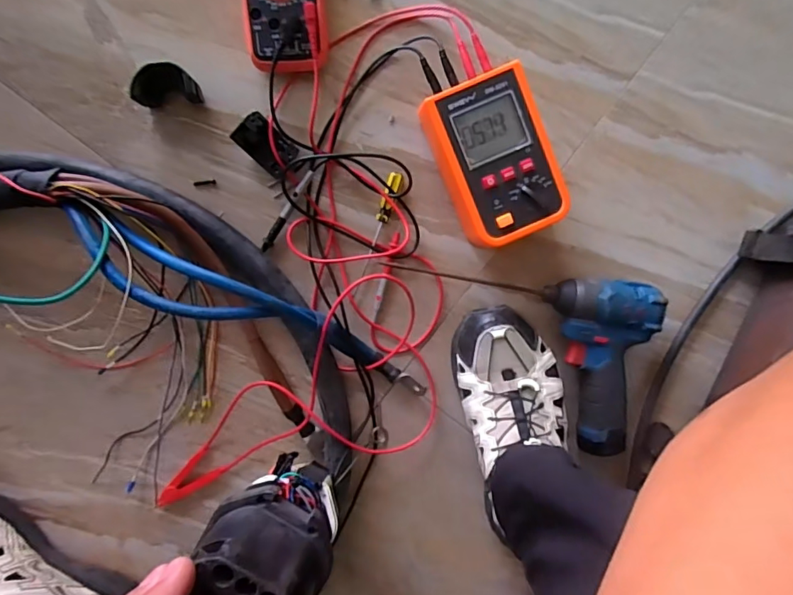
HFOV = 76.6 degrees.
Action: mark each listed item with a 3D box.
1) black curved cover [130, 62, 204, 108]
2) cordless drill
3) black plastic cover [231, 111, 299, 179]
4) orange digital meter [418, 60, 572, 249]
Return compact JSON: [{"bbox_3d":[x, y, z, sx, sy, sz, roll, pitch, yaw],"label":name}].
[{"bbox_3d":[-0.225,-0.207,0.492,0.060,0.040,0.030,-6,96,-4],"label":"black curved cover"},{"bbox_3d":[0.134,0.067,0.534,0.276,0.060,0.190,3,95,-5],"label":"cordless drill"},{"bbox_3d":[-0.131,-0.151,0.504,0.060,0.030,0.038,42,91,-7],"label":"black plastic cover"},{"bbox_3d":[0.096,-0.136,0.511,0.105,0.065,0.158,-24,97,-4],"label":"orange digital meter"}]

